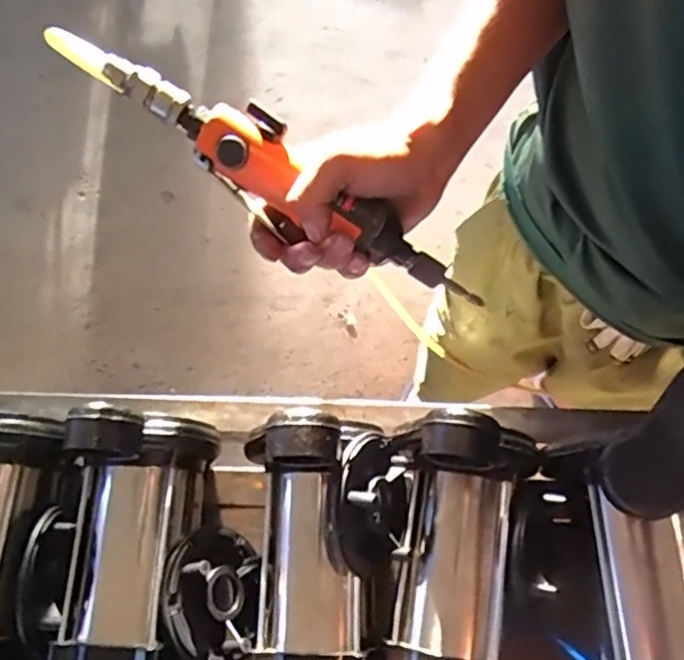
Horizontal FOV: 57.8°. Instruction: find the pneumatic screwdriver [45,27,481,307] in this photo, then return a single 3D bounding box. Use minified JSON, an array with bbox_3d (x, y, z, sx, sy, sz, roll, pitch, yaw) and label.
[{"bbox_3d":[-0.032,-0.097,0.390,0.295,0.036,0.041,30,66,-16],"label":"pneumatic screwdriver"}]

